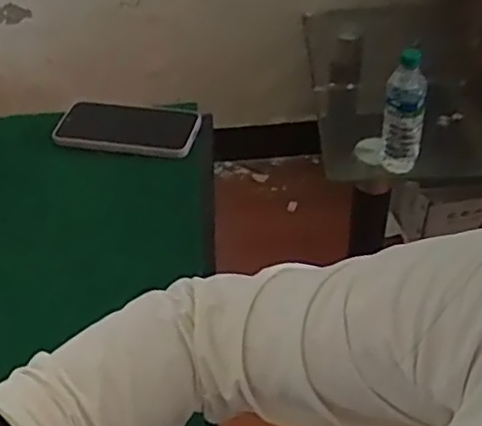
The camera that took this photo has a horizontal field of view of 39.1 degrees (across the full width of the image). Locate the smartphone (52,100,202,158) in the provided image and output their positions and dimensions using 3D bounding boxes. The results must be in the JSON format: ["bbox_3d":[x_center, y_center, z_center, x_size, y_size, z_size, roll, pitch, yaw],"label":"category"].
[{"bbox_3d":[-0.131,-0.097,0.774,0.163,0.014,0.080,8,44,12],"label":"smartphone"}]

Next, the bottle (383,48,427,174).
[{"bbox_3d":[0.272,-0.160,1.132,0.060,0.225,0.056,6,43,11],"label":"bottle"}]

